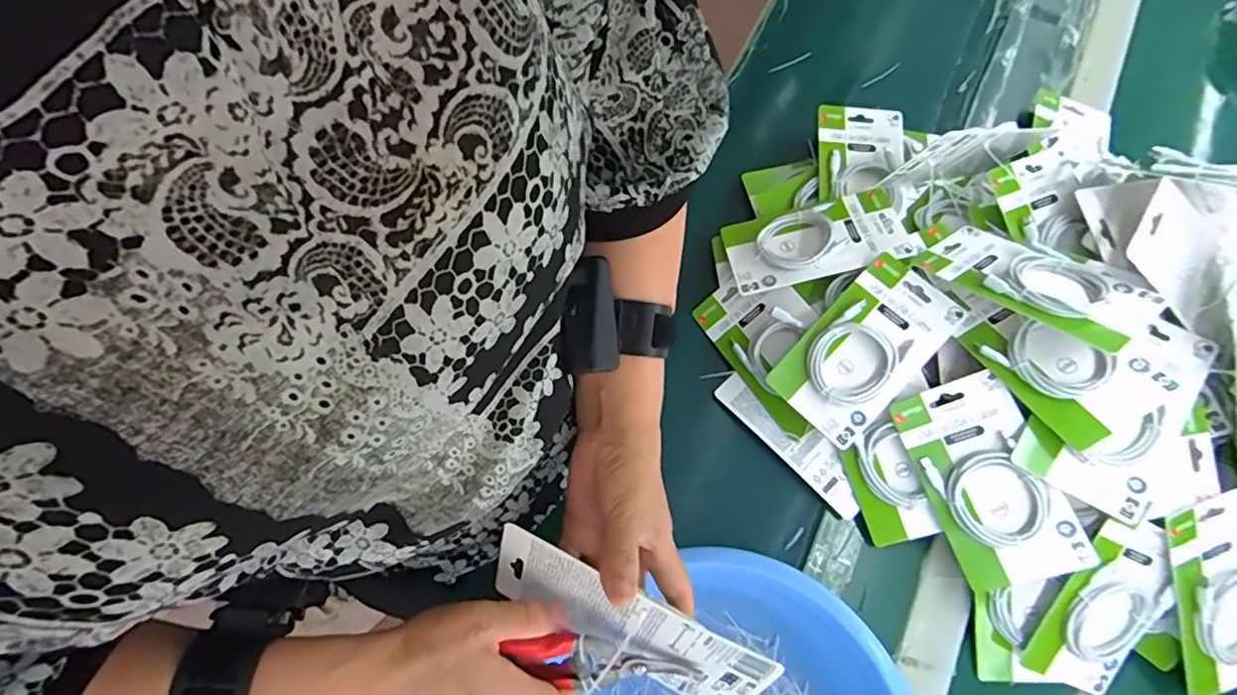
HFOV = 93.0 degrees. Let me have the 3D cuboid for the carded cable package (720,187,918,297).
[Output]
[{"bbox_3d":[0.211,-0.119,0.643,0.183,0.024,0.110,-11,59,7],"label":"carded cable package"}]

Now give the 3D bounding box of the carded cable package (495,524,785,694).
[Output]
[{"bbox_3d":[0.002,0.177,0.371,0.179,0.094,0.012,27,42,7],"label":"carded cable package"}]

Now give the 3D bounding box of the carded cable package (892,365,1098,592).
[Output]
[{"bbox_3d":[0.335,0.122,0.537,0.101,0.020,0.182,-27,76,21],"label":"carded cable package"}]

